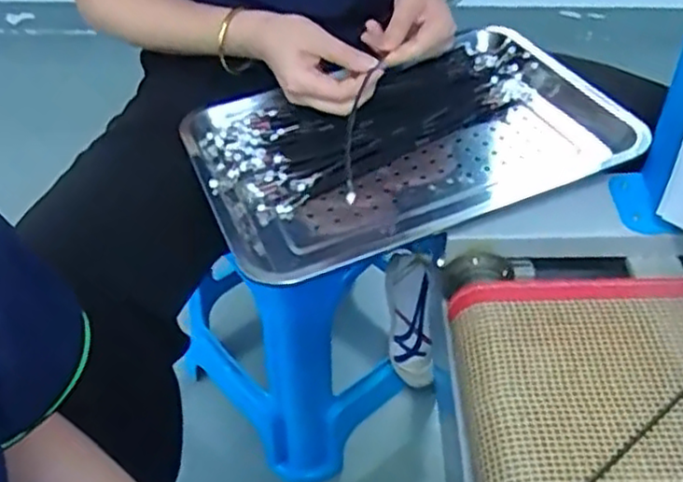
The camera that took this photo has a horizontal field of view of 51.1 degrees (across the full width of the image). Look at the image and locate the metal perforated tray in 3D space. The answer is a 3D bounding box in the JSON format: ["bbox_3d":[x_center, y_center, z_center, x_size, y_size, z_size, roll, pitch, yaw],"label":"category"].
[{"bbox_3d":[0.063,-0.108,0.729,0.416,0.048,0.305,-13,44,-11],"label":"metal perforated tray"}]

